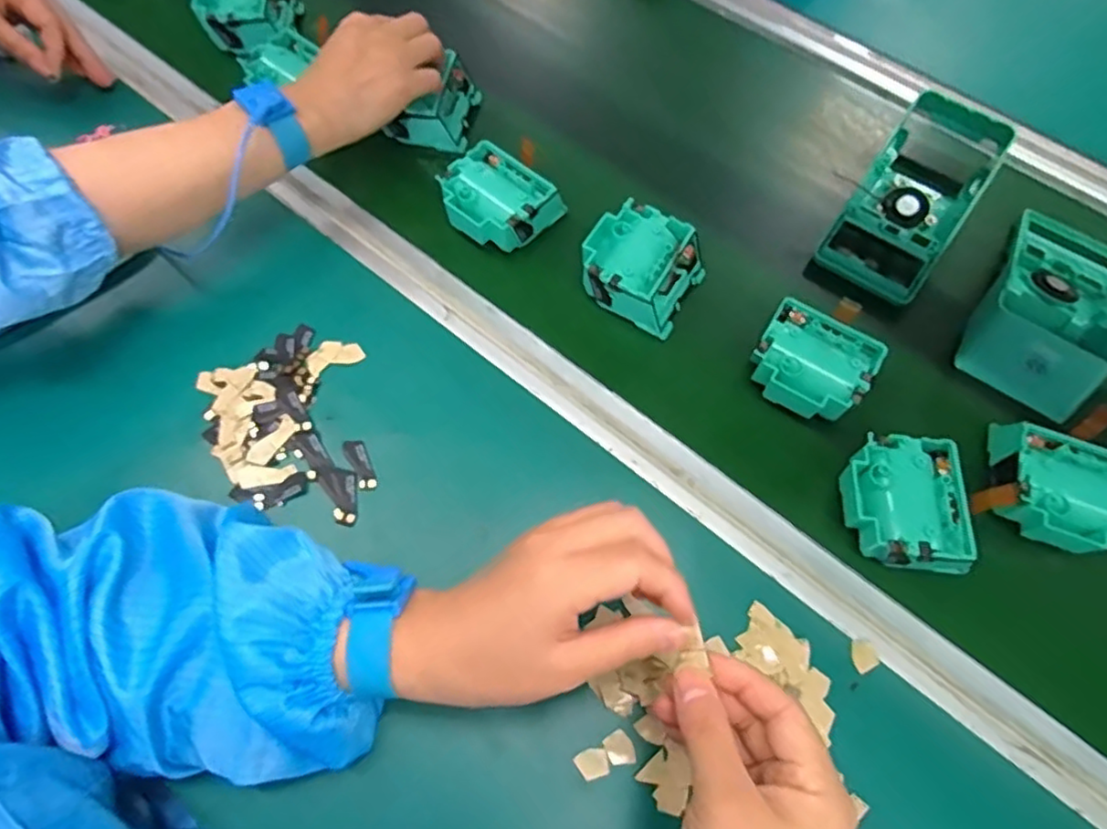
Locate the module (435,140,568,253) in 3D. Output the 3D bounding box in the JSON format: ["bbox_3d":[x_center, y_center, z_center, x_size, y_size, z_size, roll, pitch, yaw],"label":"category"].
[{"bbox_3d":[-0.039,-0.159,0.490,0.085,0.037,0.070,30,70,11],"label":"module"}]

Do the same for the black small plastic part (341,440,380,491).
[{"bbox_3d":[-0.123,0.032,0.413,0.013,0.004,0.035,-23,69,-10],"label":"black small plastic part"}]

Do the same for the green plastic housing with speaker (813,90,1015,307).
[{"bbox_3d":[0.283,-0.171,0.509,0.083,0.057,0.192,35,71,13],"label":"green plastic housing with speaker"}]

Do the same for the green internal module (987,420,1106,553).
[{"bbox_3d":[0.310,0.047,0.397,0.075,0.034,0.068,26,69,10],"label":"green internal module"}]

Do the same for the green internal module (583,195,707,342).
[{"bbox_3d":[0.063,-0.106,0.467,0.078,0.040,0.077,28,70,11],"label":"green internal module"}]

